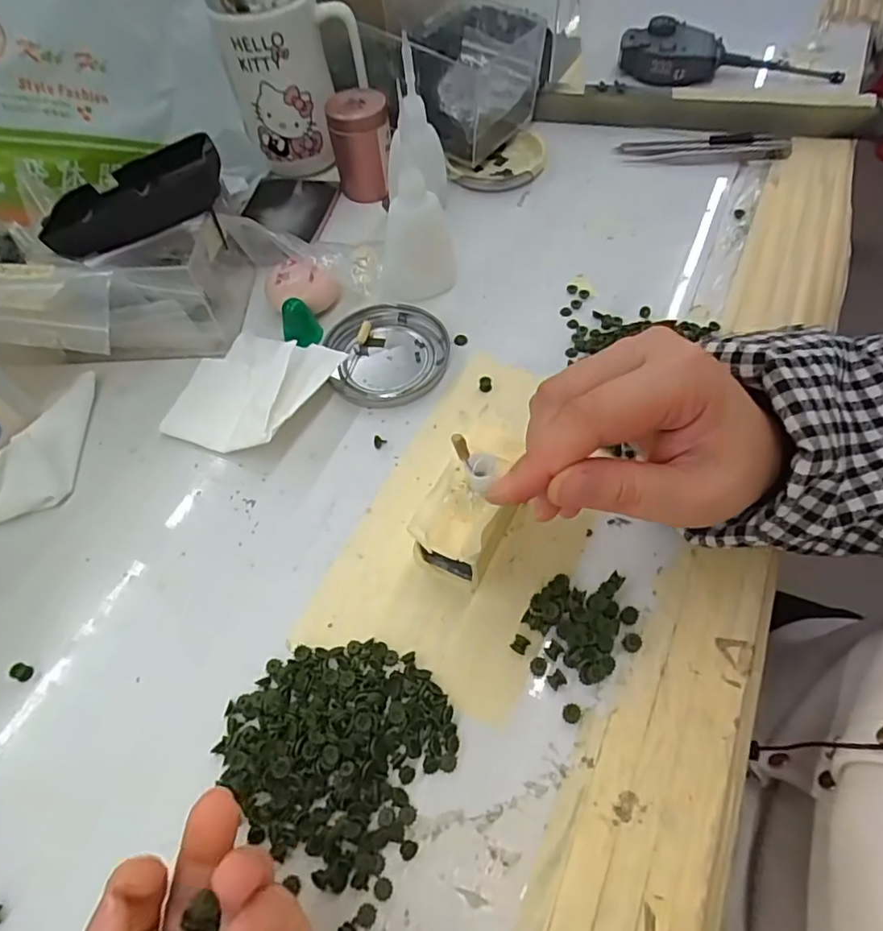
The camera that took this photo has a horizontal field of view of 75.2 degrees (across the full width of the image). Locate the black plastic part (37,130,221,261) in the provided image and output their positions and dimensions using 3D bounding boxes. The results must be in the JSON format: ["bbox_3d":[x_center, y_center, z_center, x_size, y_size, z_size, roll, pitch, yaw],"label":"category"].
[{"bbox_3d":[-0.182,-0.161,0.345,0.120,0.025,0.040,-15,57,14],"label":"black plastic part"}]

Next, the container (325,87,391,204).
[{"bbox_3d":[-0.060,-0.243,0.432,0.043,0.059,0.042,-9,58,-2],"label":"container"}]

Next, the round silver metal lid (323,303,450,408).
[{"bbox_3d":[-0.033,-0.071,0.359,0.073,0.009,0.075,-1,58,2],"label":"round silver metal lid"}]

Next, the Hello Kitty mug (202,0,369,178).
[{"bbox_3d":[-0.112,-0.302,0.429,0.095,0.132,0.067,-22,59,-10],"label":"Hello Kitty mug"}]

